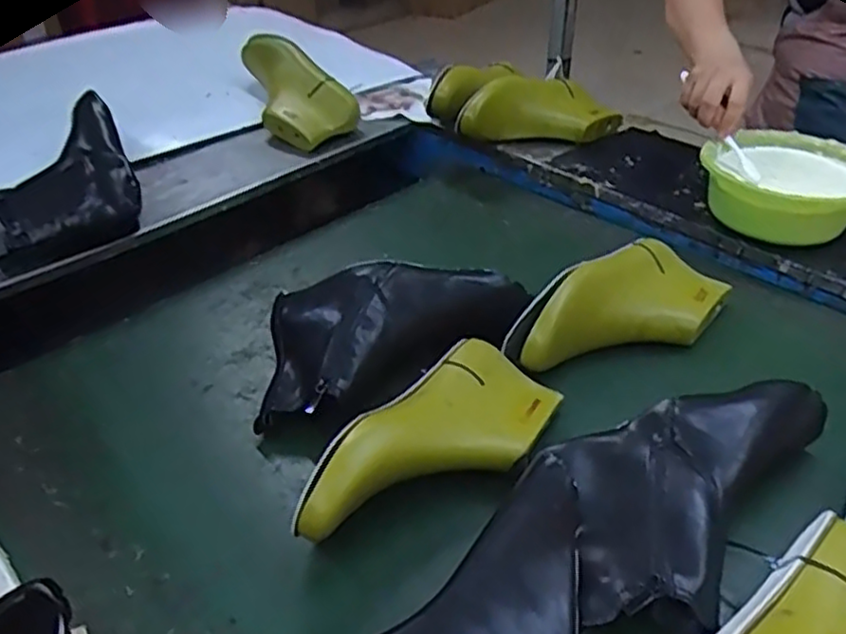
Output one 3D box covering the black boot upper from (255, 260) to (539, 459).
[{"bbox_3d":[-0.026,0.025,0.666,0.256,0.078,0.161,-6,38,-4],"label":"black boot upper"}]

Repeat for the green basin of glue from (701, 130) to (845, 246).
[{"bbox_3d":[0.432,-0.153,0.836,0.176,0.077,0.163,-2,37,1],"label":"green basin of glue"}]

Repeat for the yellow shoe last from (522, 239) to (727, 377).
[{"bbox_3d":[0.207,-0.004,0.698,0.107,0.083,0.228,26,46,32],"label":"yellow shoe last"}]

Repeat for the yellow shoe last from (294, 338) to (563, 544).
[{"bbox_3d":[0.012,0.105,0.567,0.104,0.072,0.236,23,46,29],"label":"yellow shoe last"}]

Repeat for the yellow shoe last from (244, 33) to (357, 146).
[{"bbox_3d":[-0.207,-0.359,1.079,0.117,0.100,0.268,-27,58,-25],"label":"yellow shoe last"}]

